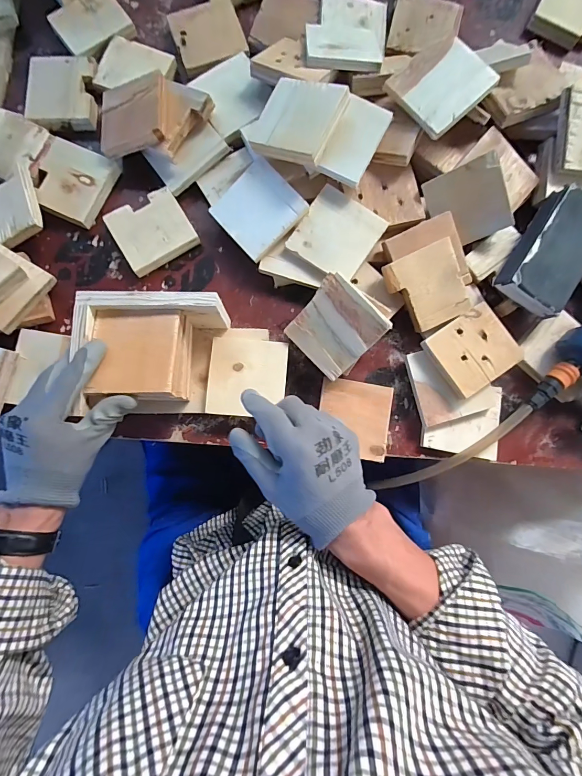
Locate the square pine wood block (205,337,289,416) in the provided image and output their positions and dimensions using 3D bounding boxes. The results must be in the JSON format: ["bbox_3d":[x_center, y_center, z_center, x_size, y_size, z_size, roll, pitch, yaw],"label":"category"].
[{"bbox_3d":[-0.051,-0.012,0.427,0.089,0.008,0.089,5,85,-1],"label":"square pine wood block"}]

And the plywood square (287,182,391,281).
[{"bbox_3d":[0.056,-0.185,0.439,0.090,0.011,0.089,33,82,3],"label":"plywood square"}]

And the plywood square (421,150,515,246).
[{"bbox_3d":[0.212,-0.220,0.438,0.081,0.011,0.086,-18,115,26],"label":"plywood square"}]

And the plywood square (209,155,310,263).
[{"bbox_3d":[-0.040,-0.216,0.441,0.091,0.007,0.091,-44,86,12],"label":"plywood square"}]

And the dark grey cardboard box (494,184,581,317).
[{"bbox_3d":[0.310,-0.157,0.429,0.077,0.039,0.136,32,82,3],"label":"dark grey cardboard box"}]

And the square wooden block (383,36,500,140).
[{"bbox_3d":[0.174,-0.352,0.423,0.091,0.012,0.092,-40,83,6],"label":"square wooden block"}]

